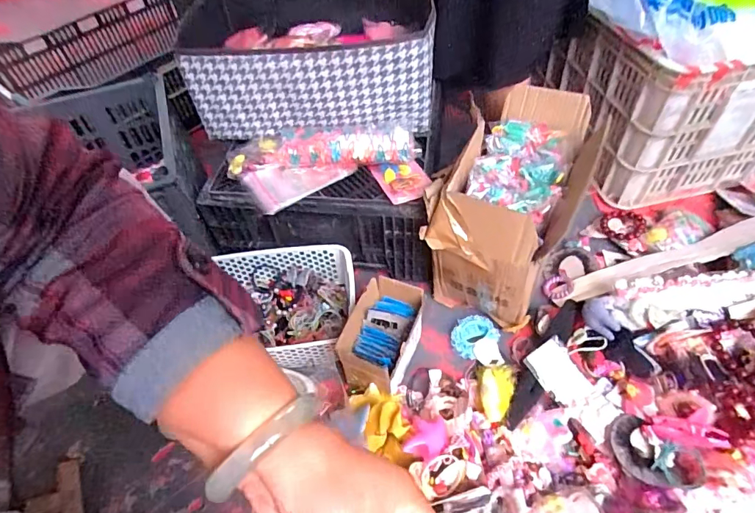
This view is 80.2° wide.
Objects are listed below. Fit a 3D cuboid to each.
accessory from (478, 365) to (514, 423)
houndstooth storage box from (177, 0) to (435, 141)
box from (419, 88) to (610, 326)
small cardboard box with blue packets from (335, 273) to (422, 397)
[{"bbox_3d":[0.176,0.202,0.669,0.050,0.032,0.092,9,51,12],"label":"accessory"},{"bbox_3d":[-0.097,-0.425,0.861,0.397,0.155,0.439,1,50,6],"label":"houndstooth storage box"},{"bbox_3d":[0.223,-0.085,0.758,0.199,0.241,0.341,20,55,21],"label":"box"},{"bbox_3d":[0.007,0.123,0.677,0.099,0.090,0.152,19,54,20],"label":"small cardboard box with blue packets"}]

